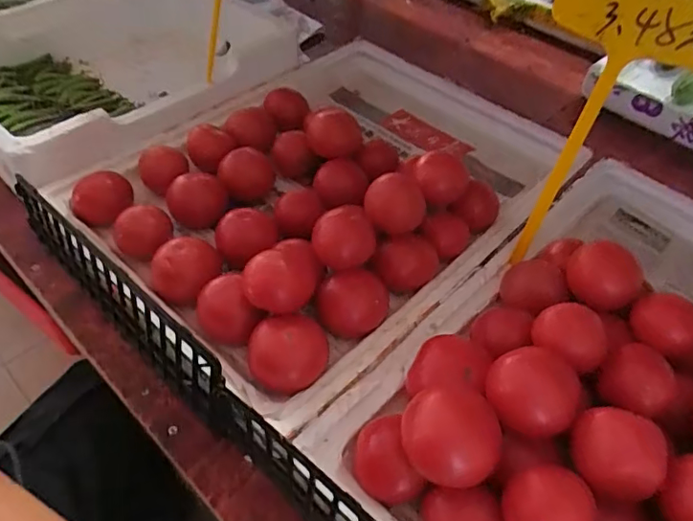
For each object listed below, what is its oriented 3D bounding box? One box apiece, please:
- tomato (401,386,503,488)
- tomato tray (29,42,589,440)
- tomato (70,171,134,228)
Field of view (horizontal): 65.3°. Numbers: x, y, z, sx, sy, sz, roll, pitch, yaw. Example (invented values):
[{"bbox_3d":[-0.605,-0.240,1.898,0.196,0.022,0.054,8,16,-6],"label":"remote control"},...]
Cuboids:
[{"bbox_3d":[0.081,0.145,0.434,0.071,0.055,0.066,1,49,-2],"label":"tomato"},{"bbox_3d":[-0.007,-0.109,0.679,0.530,0.093,0.453,-35,59,-28],"label":"tomato tray"},{"bbox_3d":[-0.290,-0.071,0.643,0.069,0.049,0.052,-22,53,-20],"label":"tomato"}]

